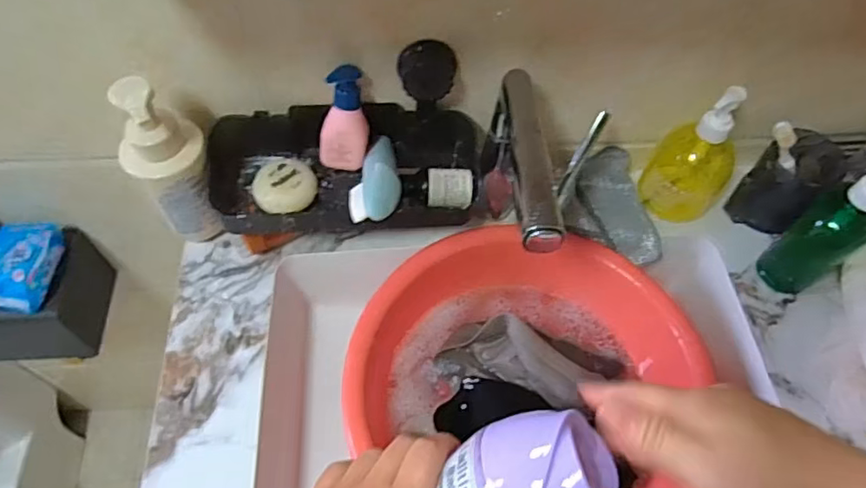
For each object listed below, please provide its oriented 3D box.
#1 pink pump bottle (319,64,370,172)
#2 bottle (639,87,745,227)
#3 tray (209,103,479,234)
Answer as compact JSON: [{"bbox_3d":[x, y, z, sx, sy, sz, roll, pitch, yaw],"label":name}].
[{"bbox_3d":[-0.088,-0.125,0.576,0.044,0.104,0.033,9,29,3],"label":"pink pump bottle"},{"bbox_3d":[0.292,-0.099,0.643,0.087,0.172,0.057,38,64,19],"label":"bottle"},{"bbox_3d":[-0.090,-0.070,0.597,0.273,0.073,0.146,-3,59,-4],"label":"tray"}]

